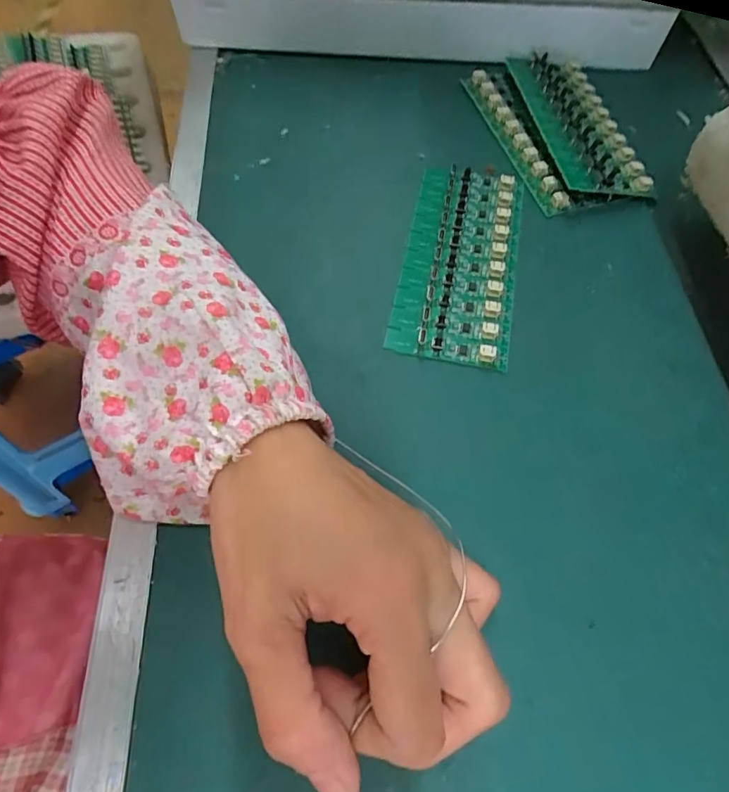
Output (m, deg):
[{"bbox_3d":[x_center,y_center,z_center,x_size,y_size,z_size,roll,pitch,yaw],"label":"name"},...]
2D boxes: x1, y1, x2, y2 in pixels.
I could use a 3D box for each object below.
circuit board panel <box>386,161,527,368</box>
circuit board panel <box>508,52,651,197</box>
[{"bbox_3d":[0.055,-0.079,0.286,0.062,0.008,0.136,11,62,5],"label":"circuit board panel"},{"bbox_3d":[0.140,-0.181,0.335,0.055,0.015,0.133,-7,62,-4],"label":"circuit board panel"}]

